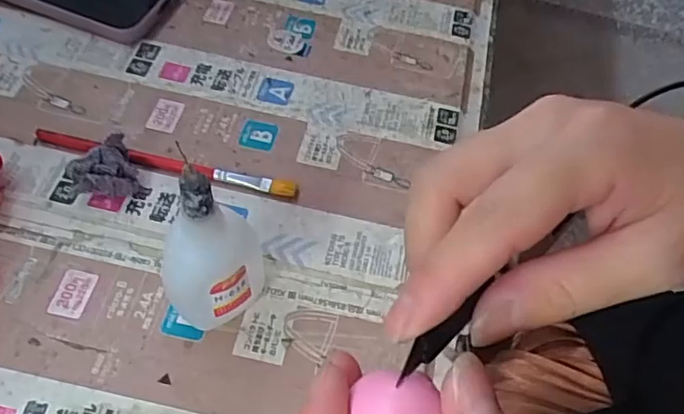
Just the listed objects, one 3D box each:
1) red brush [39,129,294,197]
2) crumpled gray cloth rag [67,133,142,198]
[{"bbox_3d":[-0.097,-0.024,0.320,0.148,0.007,0.010,13,57,4],"label":"red brush"},{"bbox_3d":[-0.125,-0.019,0.302,0.032,0.025,0.024,-16,60,-15],"label":"crumpled gray cloth rag"}]

